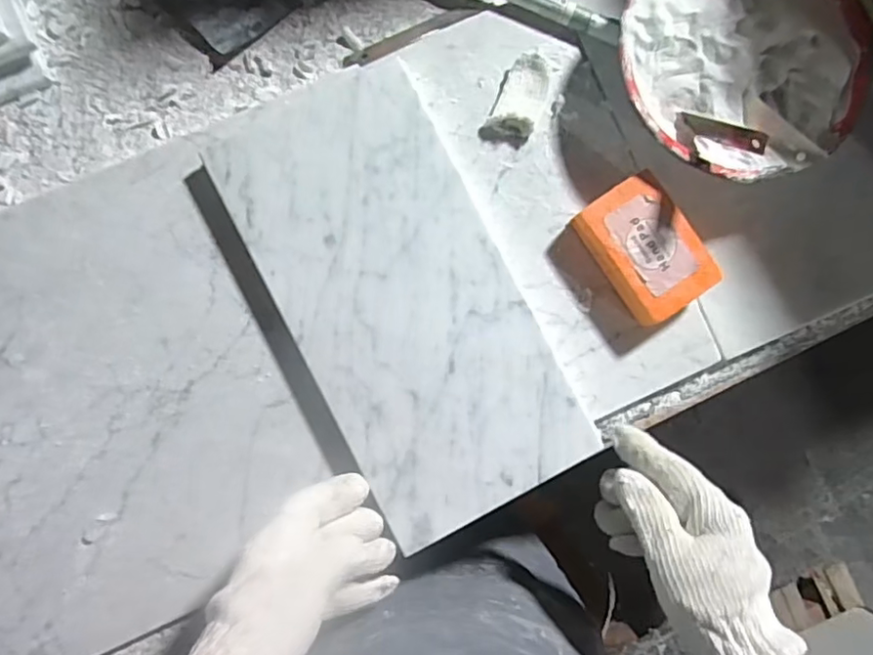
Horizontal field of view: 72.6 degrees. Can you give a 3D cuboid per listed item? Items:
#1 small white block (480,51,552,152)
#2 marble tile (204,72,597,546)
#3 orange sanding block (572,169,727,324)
[{"bbox_3d":[0.061,-0.164,0.427,0.033,0.015,0.068,28,86,0],"label":"small white block"},{"bbox_3d":[-0.021,-0.018,0.404,0.153,0.007,0.297,-27,87,-3],"label":"marble tile"},{"bbox_3d":[0.144,-0.053,0.417,0.065,0.031,0.092,-33,87,-4],"label":"orange sanding block"}]

